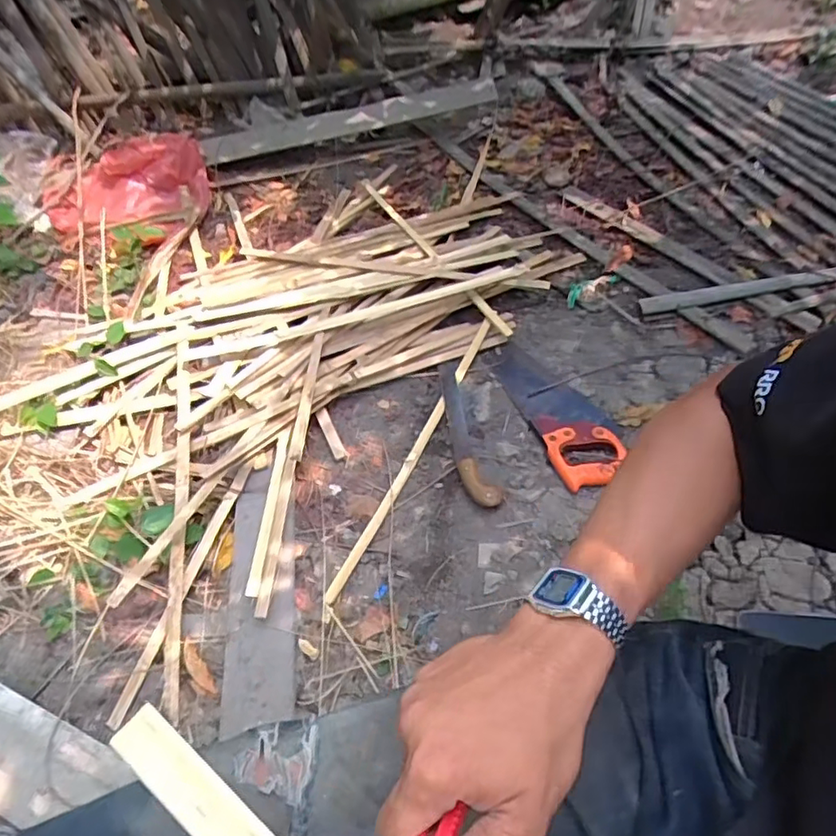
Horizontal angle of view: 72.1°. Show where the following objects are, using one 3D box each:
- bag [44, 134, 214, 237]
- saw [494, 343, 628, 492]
[{"bbox_3d":[-0.730,-0.561,1.398,0.413,0.131,0.281,-3,52,4],"label":"bag"},{"bbox_3d":[0.243,-0.019,0.994,0.129,0.033,0.316,-20,53,-10],"label":"saw"}]

